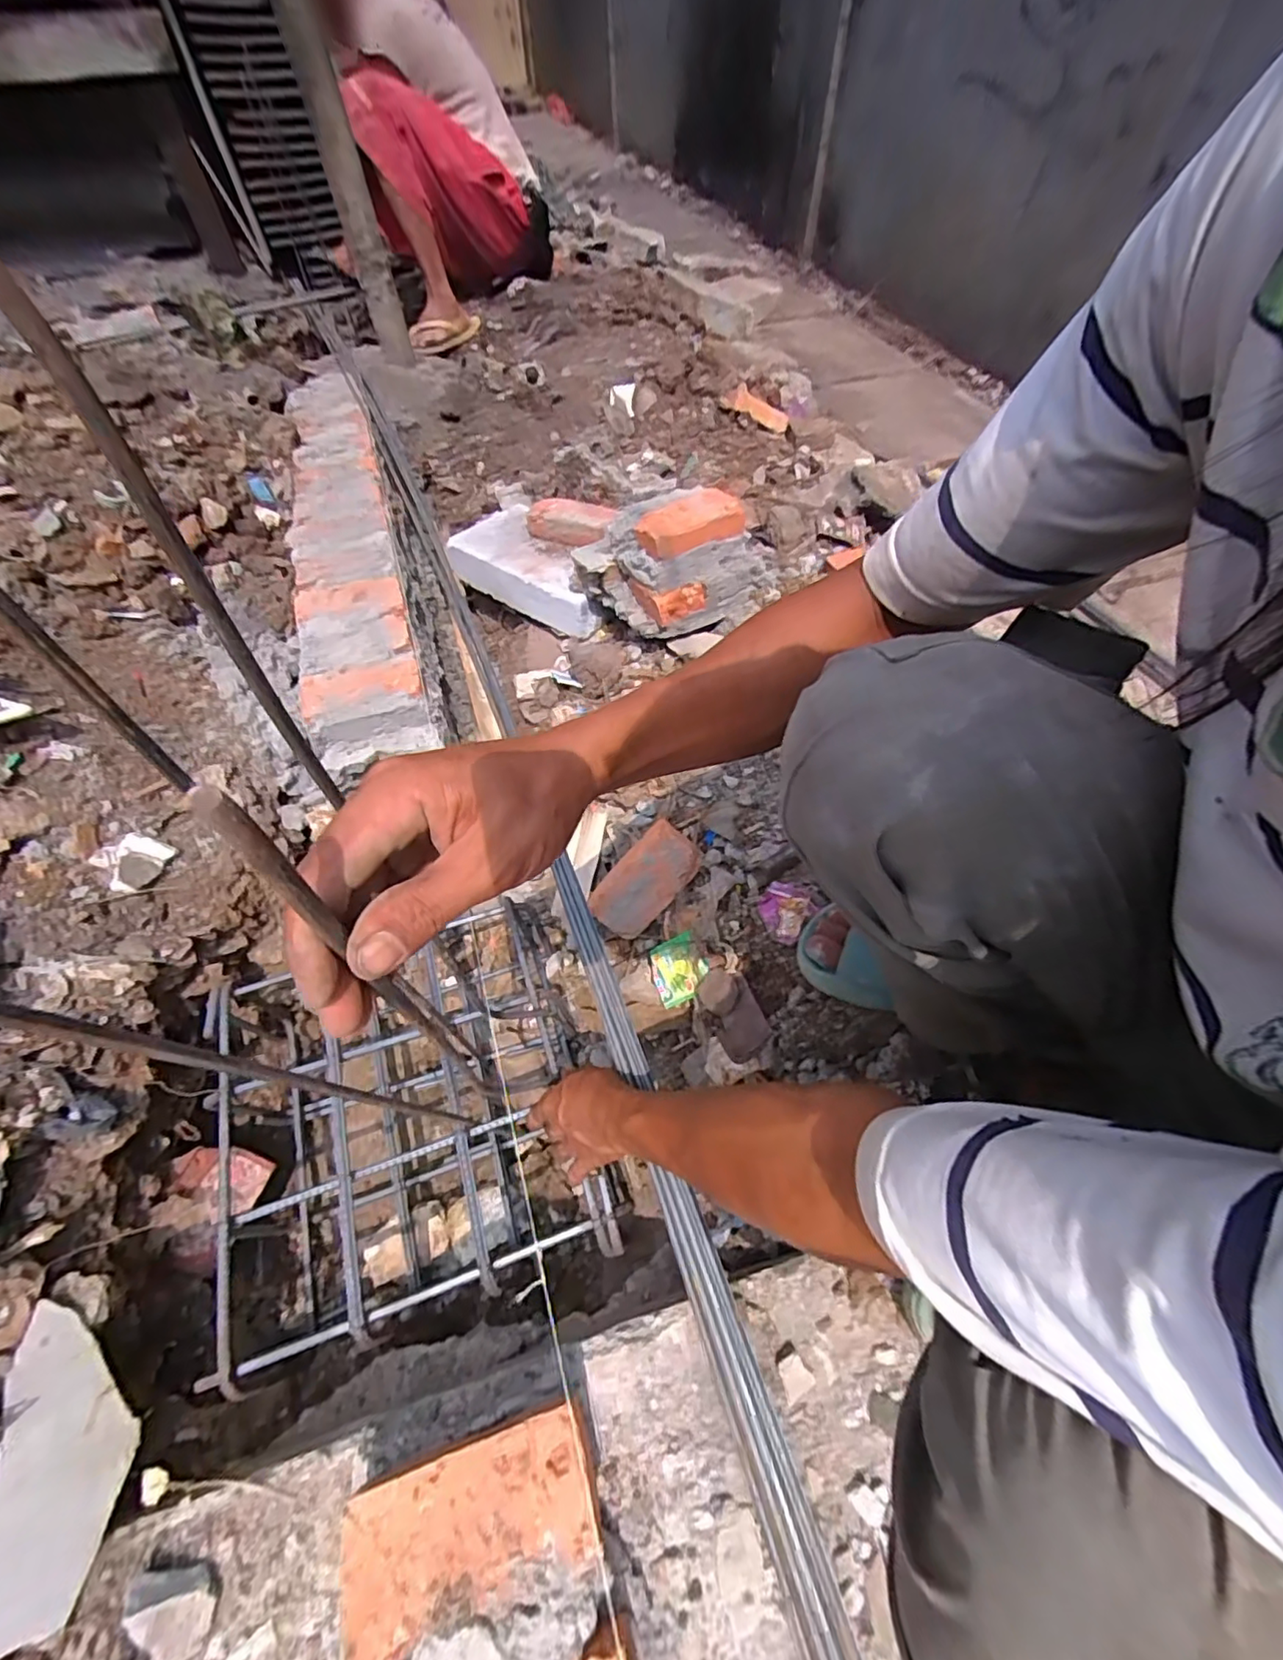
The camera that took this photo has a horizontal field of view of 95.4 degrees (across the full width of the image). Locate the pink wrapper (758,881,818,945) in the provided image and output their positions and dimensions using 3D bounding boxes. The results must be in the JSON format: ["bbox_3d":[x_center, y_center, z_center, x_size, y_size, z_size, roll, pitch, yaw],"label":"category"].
[{"bbox_3d":[0.174,0.095,0.705,0.060,0.034,0.069,31,62,20],"label":"pink wrapper"}]

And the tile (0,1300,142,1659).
[{"bbox_3d":[-0.431,0.462,0.439,0.076,0.008,0.187,13,34,-45],"label":"tile"}]

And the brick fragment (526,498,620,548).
[{"bbox_3d":[-0.124,-0.557,1.056,0.154,0.050,0.089,20,59,14],"label":"brick fragment"}]

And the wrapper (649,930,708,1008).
[{"bbox_3d":[0.046,0.175,0.735,0.079,0.009,0.072,-35,72,26],"label":"wrapper"}]

